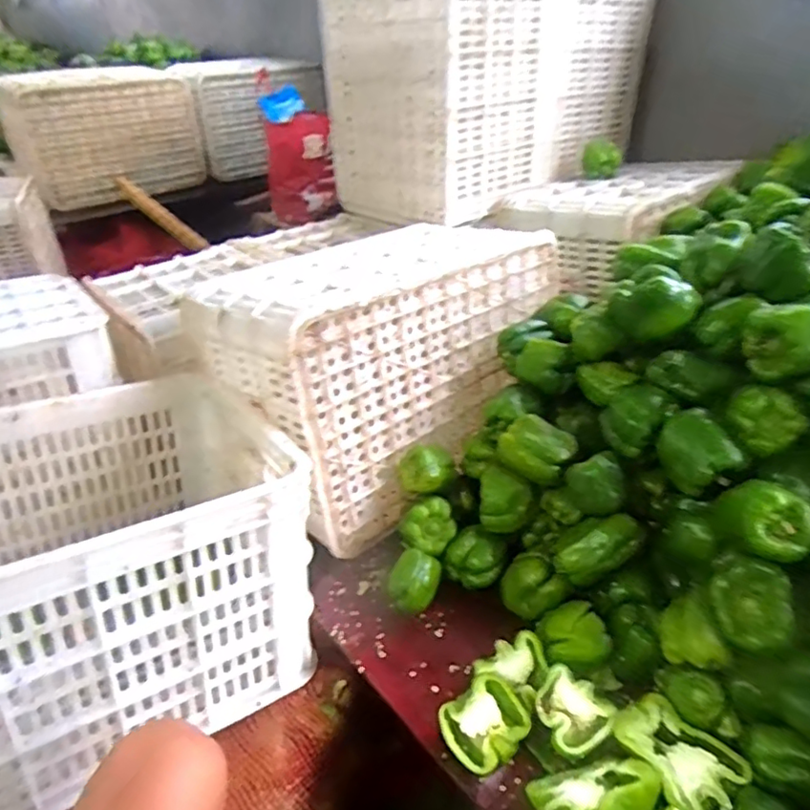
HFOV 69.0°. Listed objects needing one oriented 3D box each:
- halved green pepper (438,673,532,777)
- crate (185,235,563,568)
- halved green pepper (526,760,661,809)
[{"bbox_3d":[0.077,0.305,0.566,0.073,0.031,0.068,-18,38,-22],"label":"halved green pepper"},{"bbox_3d":[-0.021,-0.097,0.884,0.489,0.282,0.353,-27,42,-32],"label":"crate"},{"bbox_3d":[0.164,0.346,0.516,0.103,0.035,0.075,-9,-3,-31],"label":"halved green pepper"}]

